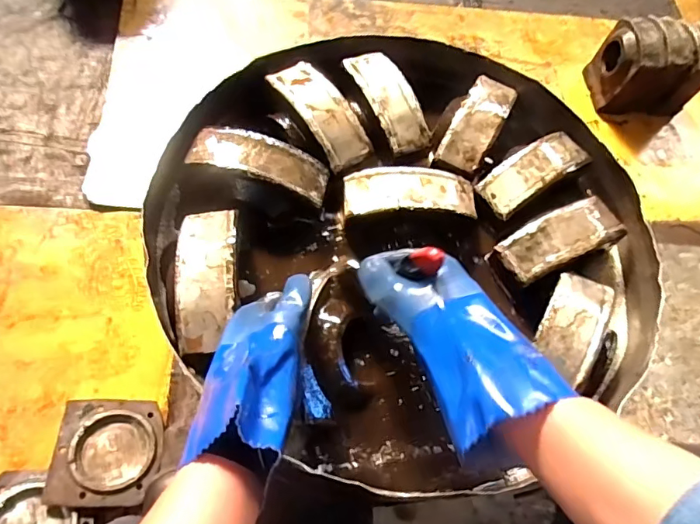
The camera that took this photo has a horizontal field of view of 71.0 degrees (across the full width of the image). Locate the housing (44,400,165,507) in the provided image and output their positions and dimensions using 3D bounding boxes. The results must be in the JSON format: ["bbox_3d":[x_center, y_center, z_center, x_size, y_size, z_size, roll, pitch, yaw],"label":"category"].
[{"bbox_3d":[-0.374,0.296,0.762,0.148,0.032,0.153,7,54,-14],"label":"housing"}]

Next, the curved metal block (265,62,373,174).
[{"bbox_3d":[-0.037,-0.189,0.617,0.059,0.035,0.152,-30,73,-19],"label":"curved metal block"}]

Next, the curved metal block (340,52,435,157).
[{"bbox_3d":[0.050,-0.211,0.639,0.058,0.033,0.153,-20,70,-16],"label":"curved metal block"}]

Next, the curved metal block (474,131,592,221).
[{"bbox_3d":[0.231,-0.116,0.616,0.147,0.034,0.059,-30,74,-20],"label":"curved metal block"}]

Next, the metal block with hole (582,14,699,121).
[{"bbox_3d":[0.696,-0.452,1.134,0.205,0.150,0.156,3,63,-2],"label":"metal block with hole"}]

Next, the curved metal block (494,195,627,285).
[{"bbox_3d":[0.249,-0.028,0.579,0.148,0.042,0.060,-20,71,-17],"label":"curved metal block"}]

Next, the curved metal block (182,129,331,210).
[{"bbox_3d":[-0.106,-0.116,0.579,0.163,0.038,0.059,16,65,-1],"label":"curved metal block"}]

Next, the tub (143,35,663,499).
[{"bbox_3d":[0.069,-0.041,0.575,0.552,0.096,0.533,3,66,-7],"label":"tub"}]

